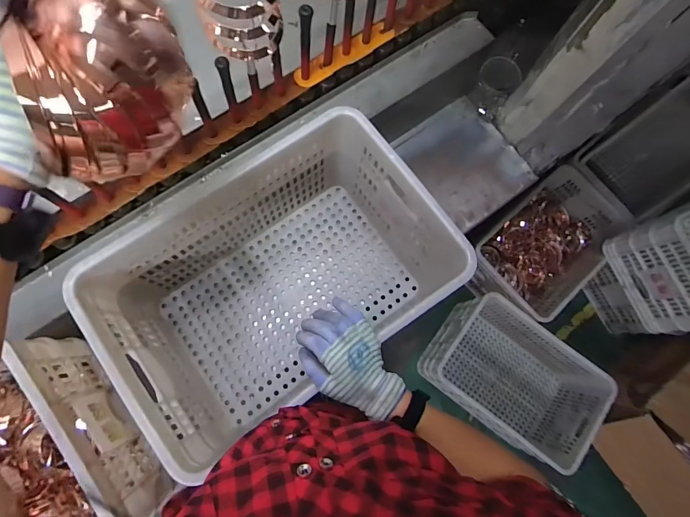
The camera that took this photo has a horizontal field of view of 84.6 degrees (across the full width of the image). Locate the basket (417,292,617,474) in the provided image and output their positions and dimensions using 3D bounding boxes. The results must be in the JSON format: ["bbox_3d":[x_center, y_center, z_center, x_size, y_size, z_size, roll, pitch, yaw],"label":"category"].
[{"bbox_3d":[0.614,0.451,1.413,0.587,0.289,0.388,36,80,6],"label":"basket"}]

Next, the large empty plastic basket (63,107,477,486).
[{"bbox_3d":[-0.105,0.048,0.698,0.522,0.304,0.334,-35,81,-8],"label":"large empty plastic basket"}]

